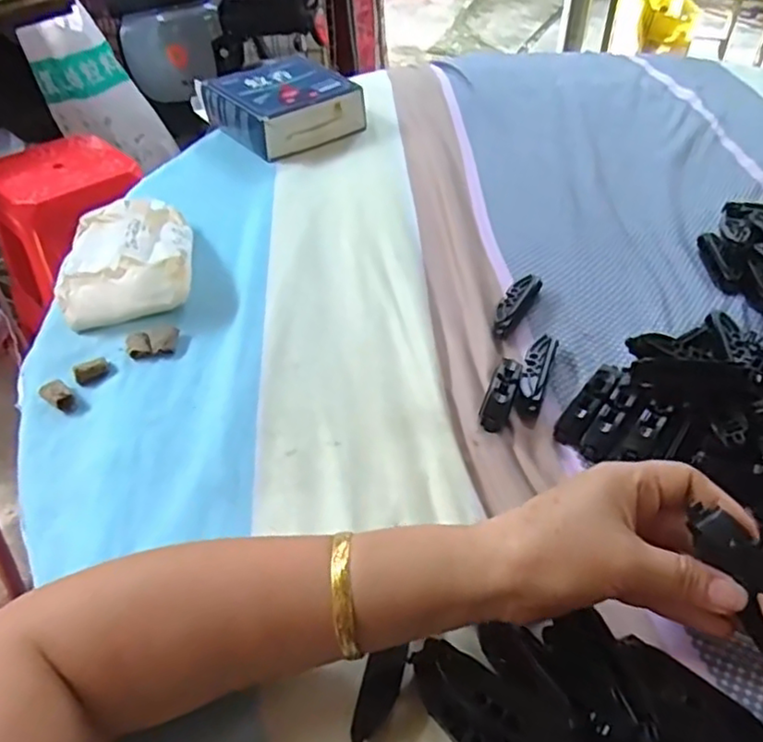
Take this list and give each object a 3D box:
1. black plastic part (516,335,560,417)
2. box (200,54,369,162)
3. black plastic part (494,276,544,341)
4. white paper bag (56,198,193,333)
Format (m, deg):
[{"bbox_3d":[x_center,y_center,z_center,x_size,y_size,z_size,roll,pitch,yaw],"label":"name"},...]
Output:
[{"bbox_3d":[0.110,0.001,0.467,0.019,0.020,0.082,14,47,15],"label":"black plastic part"},{"bbox_3d":[-0.116,-0.314,0.769,0.147,0.047,0.161,-32,52,-27],"label":"box"},{"bbox_3d":[0.106,-0.053,0.524,0.019,0.019,0.081,22,49,22],"label":"black plastic part"},{"bbox_3d":[-0.215,-0.101,0.555,0.103,0.045,0.139,-9,45,-8],"label":"white paper bag"}]

